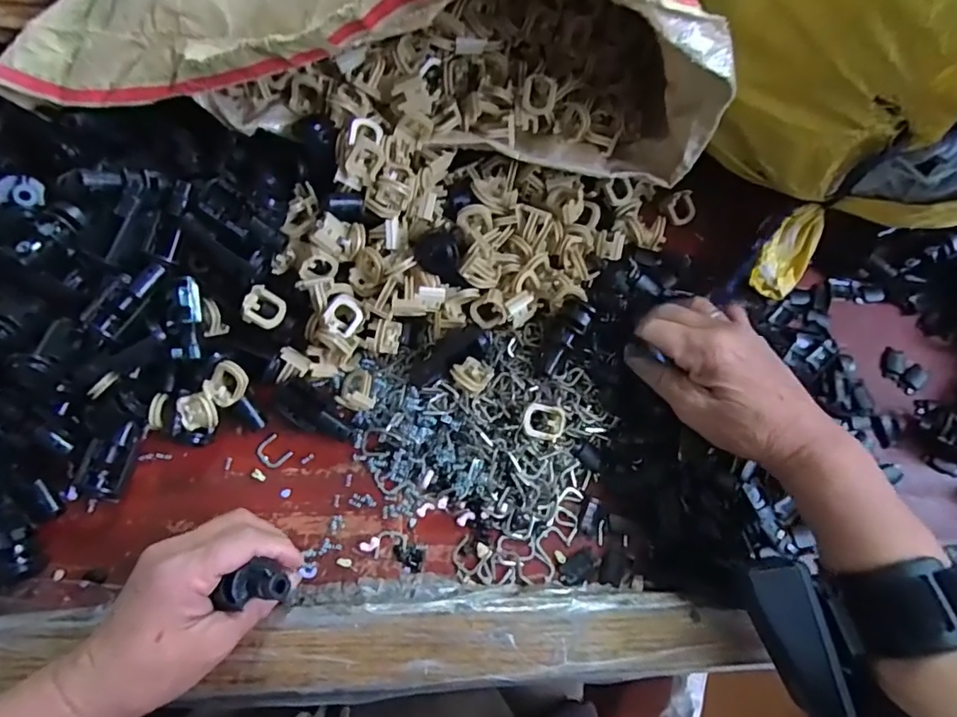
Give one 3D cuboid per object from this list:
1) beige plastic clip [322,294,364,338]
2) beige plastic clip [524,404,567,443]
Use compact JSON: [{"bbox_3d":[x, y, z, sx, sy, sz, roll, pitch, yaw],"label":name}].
[{"bbox_3d":[-0.085,-0.027,0.348,0.020,0.017,0.027,20,73,4],"label":"beige plastic clip"},{"bbox_3d":[0.041,0.041,0.348,0.026,0.011,0.021,17,73,3],"label":"beige plastic clip"}]

